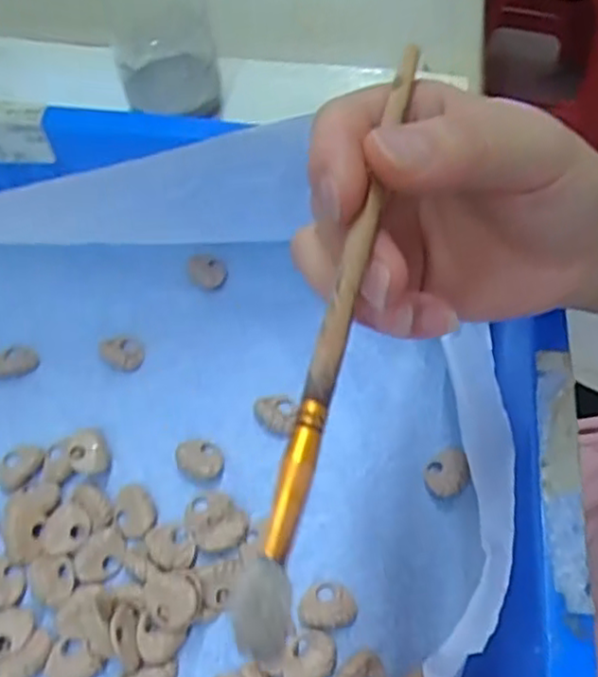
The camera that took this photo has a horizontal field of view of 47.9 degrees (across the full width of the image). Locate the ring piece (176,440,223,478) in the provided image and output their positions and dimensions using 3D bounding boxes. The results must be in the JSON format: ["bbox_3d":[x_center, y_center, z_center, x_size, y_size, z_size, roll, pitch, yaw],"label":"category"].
[{"bbox_3d":[-0.047,0.056,0.315,0.022,0.007,0.019,4,56,3],"label":"ring piece"}]

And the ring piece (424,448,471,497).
[{"bbox_3d":[0.069,0.062,0.309,0.022,0.006,0.018,-31,61,-19],"label":"ring piece"}]

